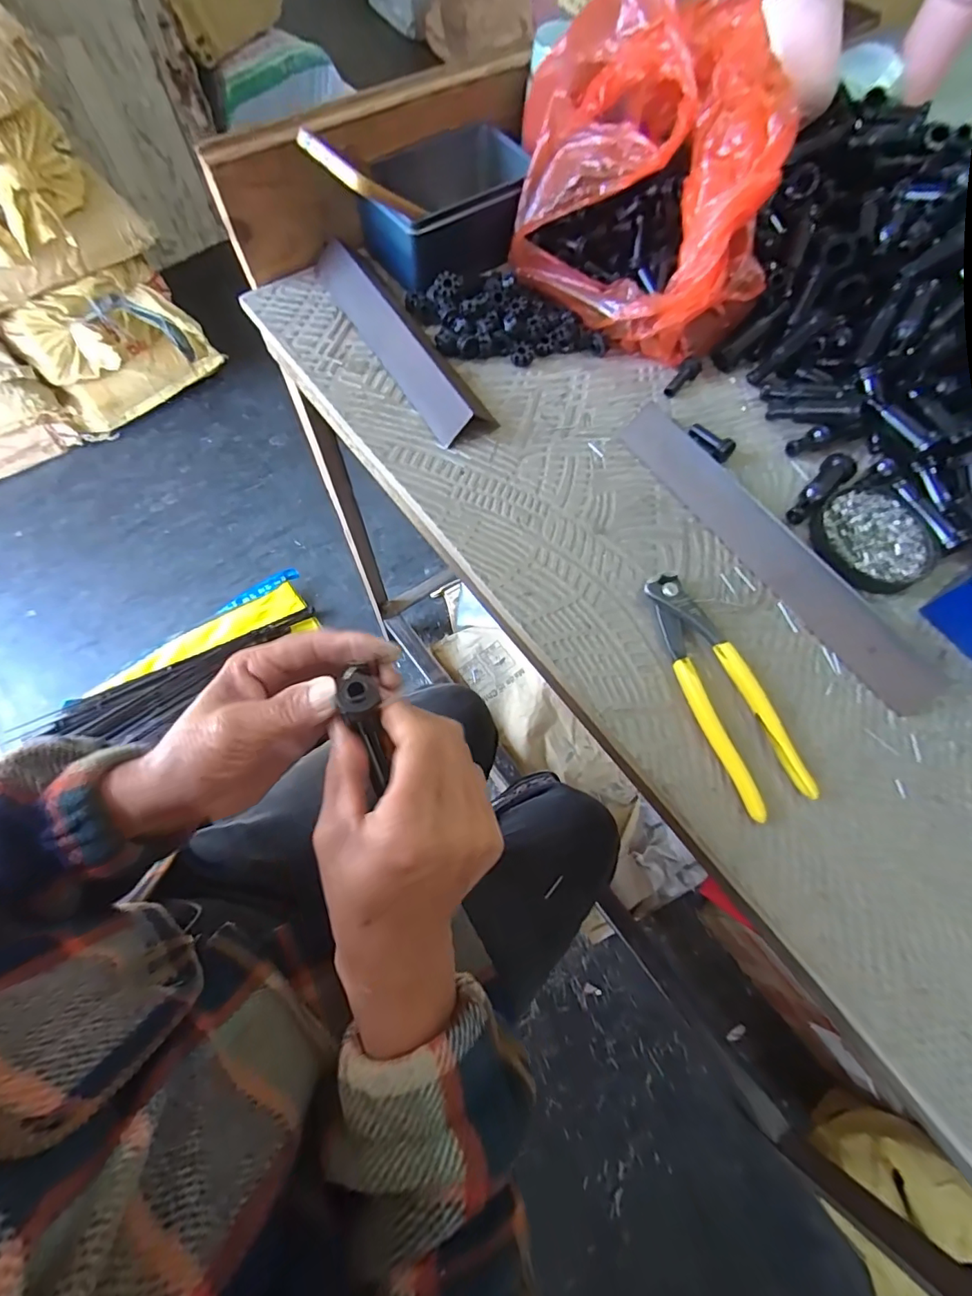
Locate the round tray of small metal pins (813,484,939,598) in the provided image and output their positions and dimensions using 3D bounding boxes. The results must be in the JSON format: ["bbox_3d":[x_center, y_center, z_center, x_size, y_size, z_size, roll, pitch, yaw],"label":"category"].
[{"bbox_3d":[0.291,-0.082,0.384,0.082,0.010,0.081,1,68,-2],"label":"round tray of small metal pins"}]

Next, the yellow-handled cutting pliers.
[{"bbox_3d":[0.152,0.024,0.335,0.046,0.015,0.161,-20,70,-10],"label":"yellow-handled cutting pliers"}]

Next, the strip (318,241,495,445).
[{"bbox_3d":[-0.071,-0.265,0.432,0.052,0.035,0.236,-29,72,-13],"label":"strip"}]

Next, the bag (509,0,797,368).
[{"bbox_3d":[0.128,-0.374,0.413,0.204,0.137,0.226,10,68,2],"label":"bag"}]

